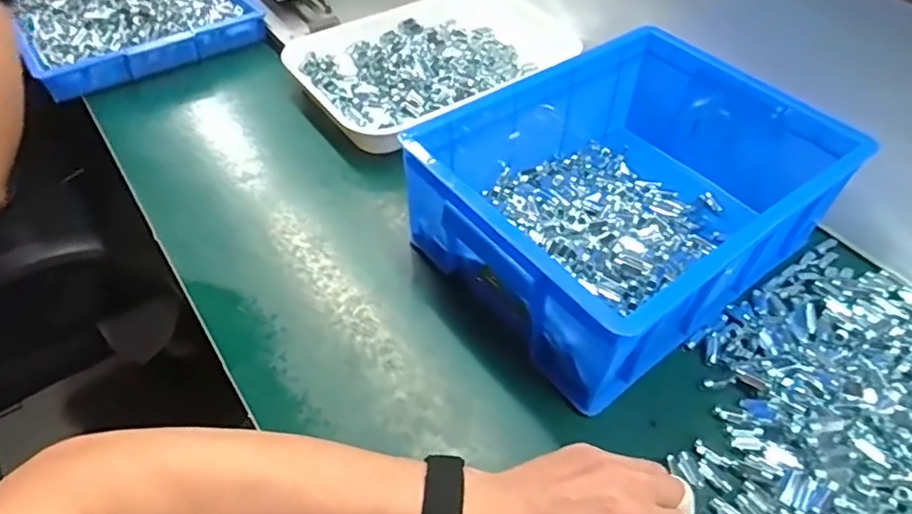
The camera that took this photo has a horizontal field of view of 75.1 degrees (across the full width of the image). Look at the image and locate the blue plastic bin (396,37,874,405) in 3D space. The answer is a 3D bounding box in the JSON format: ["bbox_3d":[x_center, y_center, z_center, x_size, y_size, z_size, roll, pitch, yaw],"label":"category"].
[{"bbox_3d":[0.159,-0.063,0.550,0.342,0.114,0.252,-29,56,-24],"label":"blue plastic bin"}]

